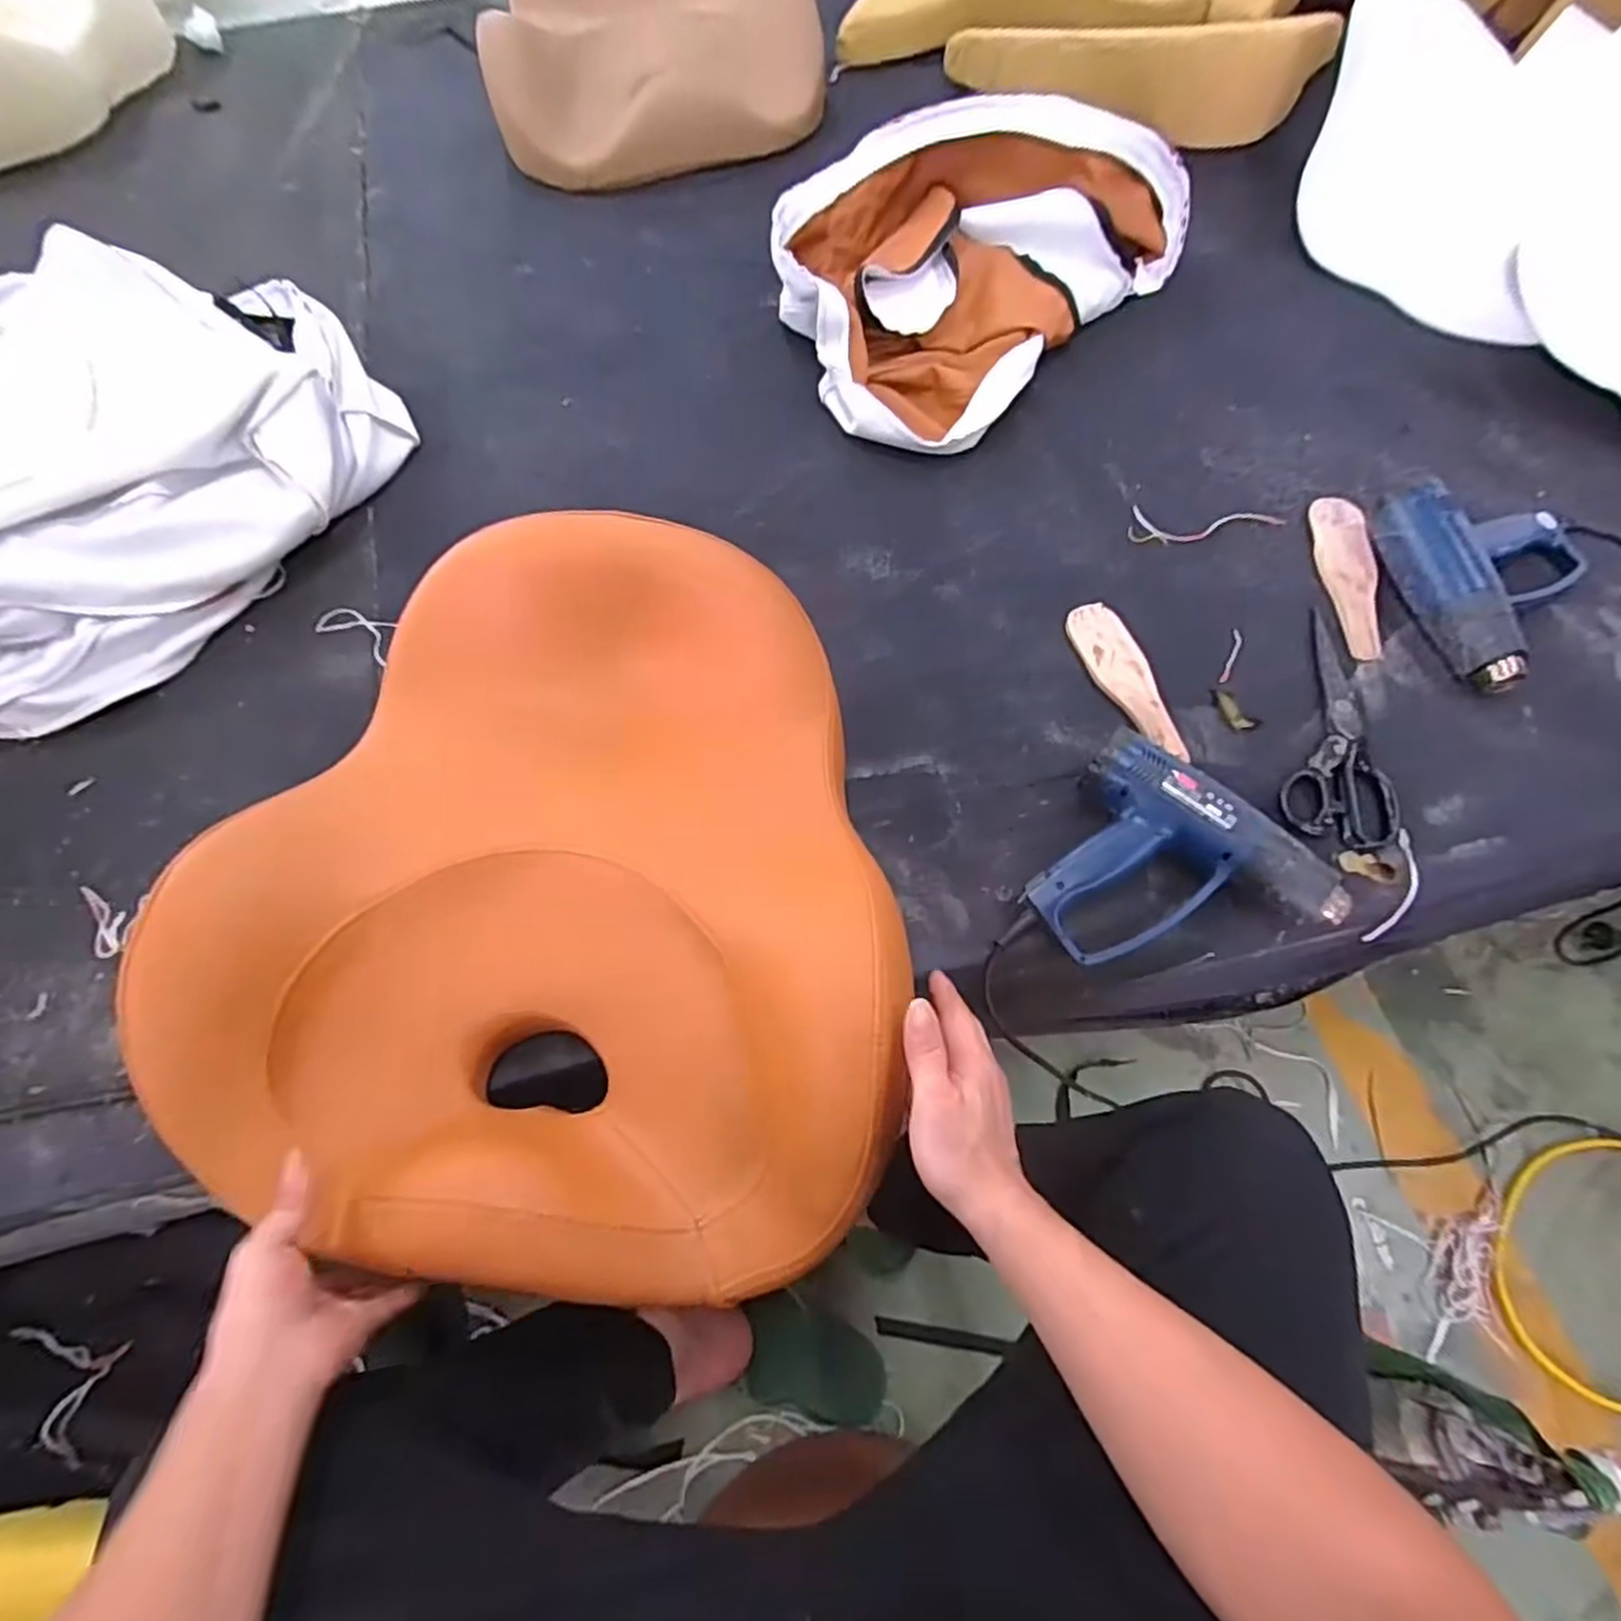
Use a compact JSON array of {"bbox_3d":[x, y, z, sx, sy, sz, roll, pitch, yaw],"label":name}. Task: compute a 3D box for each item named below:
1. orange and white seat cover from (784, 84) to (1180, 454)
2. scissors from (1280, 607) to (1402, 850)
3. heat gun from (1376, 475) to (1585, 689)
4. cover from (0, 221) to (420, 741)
[{"bbox_3d":[0.184,-0.769,1.029,0.418,0.158,0.586,36,70,18],"label":"orange and white seat cover"},{"bbox_3d":[0.533,-0.085,0.742,0.099,0.021,0.271,20,66,11],"label":"scissors"},{"bbox_3d":[0.750,-0.246,0.790,0.222,0.062,0.247,-7,64,-1],"label":"heat gun"},{"bbox_3d":[-0.853,-0.392,0.886,0.576,0.157,0.660,17,65,10],"label":"cover"}]

